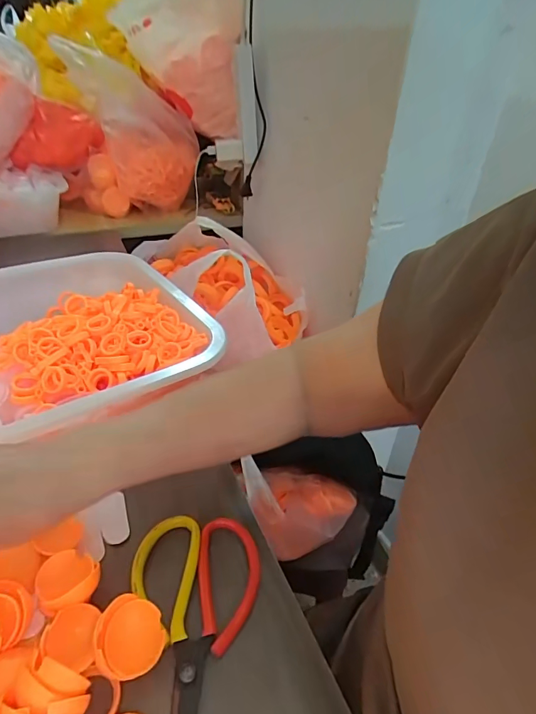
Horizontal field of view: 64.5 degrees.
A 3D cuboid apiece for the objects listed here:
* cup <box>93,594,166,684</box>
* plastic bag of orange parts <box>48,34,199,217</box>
[{"bbox_3d":[-0.086,0.176,0.267,0.038,0.021,0.044,-5,36,-12],"label":"cup"},{"bbox_3d":[-0.307,-0.491,0.941,0.290,0.288,0.192,-4,36,-11],"label":"plastic bag of orange parts"}]

